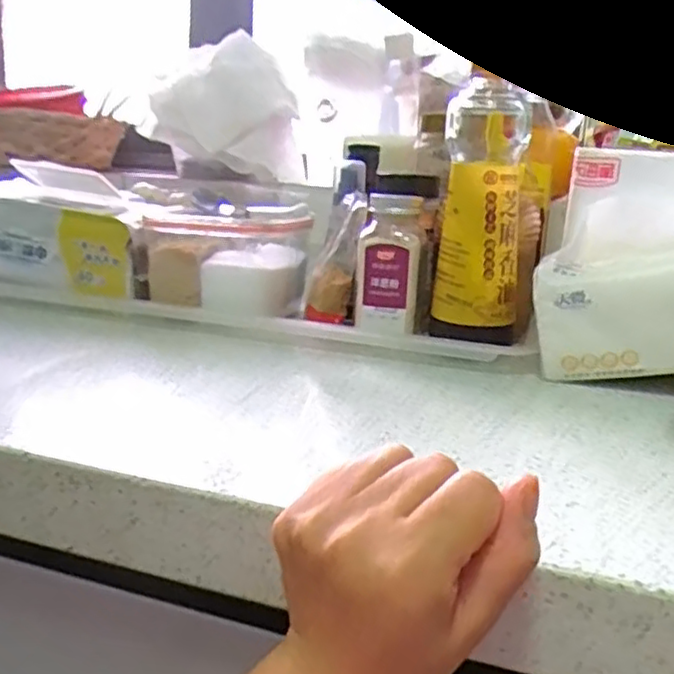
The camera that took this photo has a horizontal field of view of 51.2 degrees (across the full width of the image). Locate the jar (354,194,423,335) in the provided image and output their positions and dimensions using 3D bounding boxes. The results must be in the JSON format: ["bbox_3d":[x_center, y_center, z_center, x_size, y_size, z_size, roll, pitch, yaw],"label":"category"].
[{"bbox_3d":[0.040,-0.058,0.549,0.048,0.101,0.034,2,16,1],"label":"jar"}]

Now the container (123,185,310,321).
[{"bbox_3d":[-0.090,-0.073,0.613,0.151,0.106,0.104,7,15,16],"label":"container"}]

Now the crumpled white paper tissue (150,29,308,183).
[{"bbox_3d":[-0.142,-0.294,0.910,0.166,0.161,0.152,13,17,34],"label":"crumpled white paper tissue"}]

